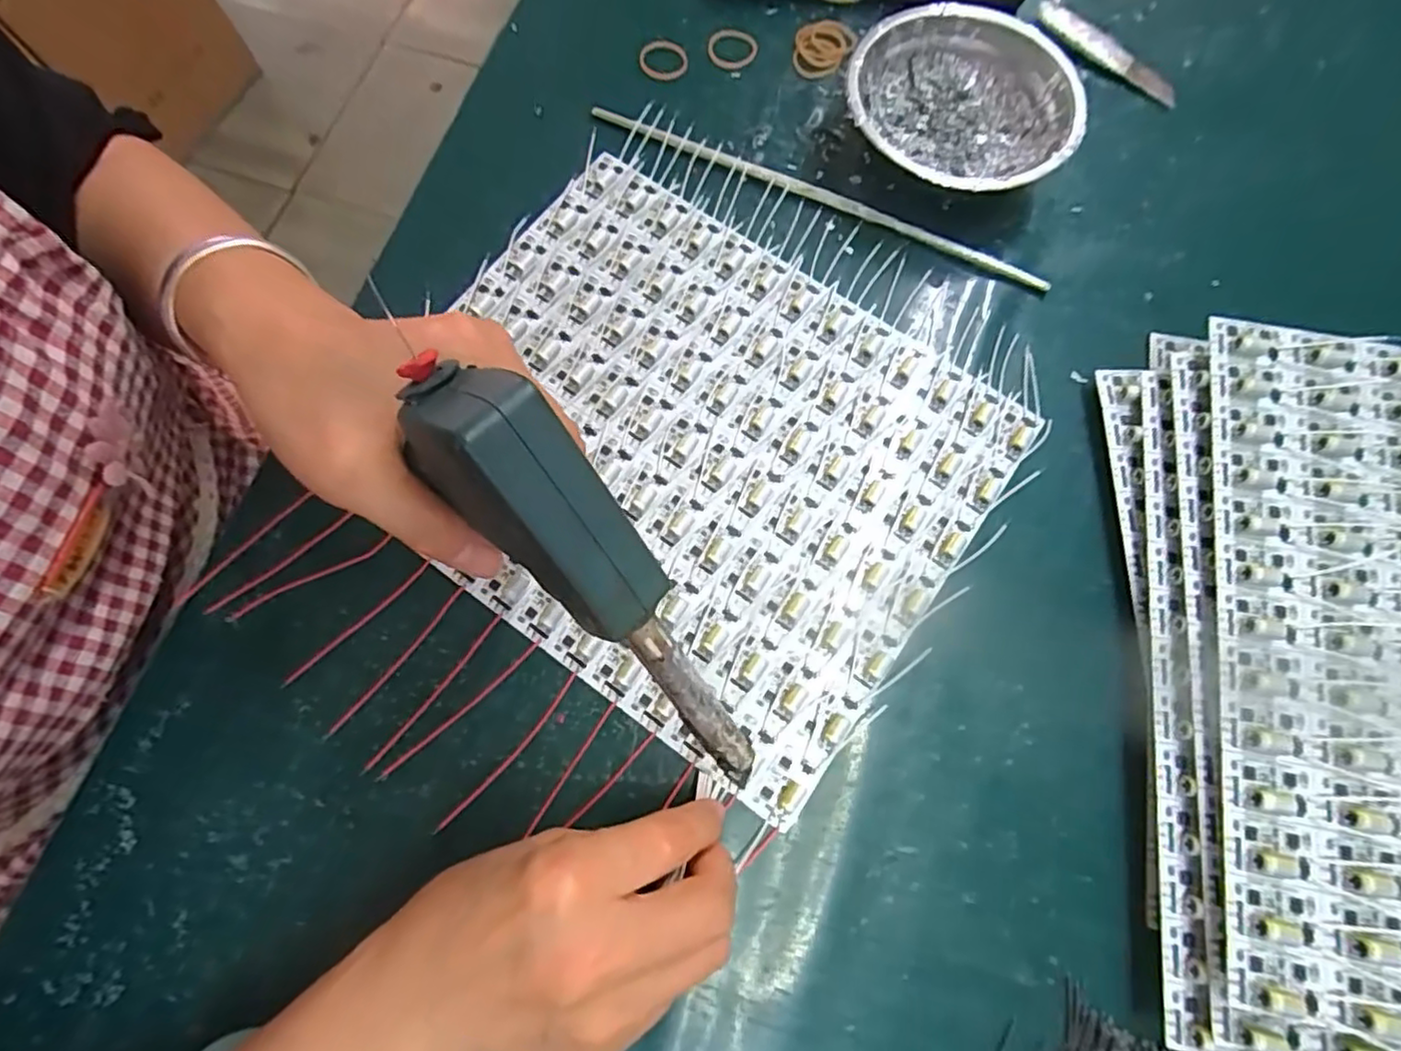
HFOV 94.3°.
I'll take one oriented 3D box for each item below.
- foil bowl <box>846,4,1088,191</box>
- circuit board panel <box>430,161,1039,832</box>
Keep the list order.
[{"bbox_3d":[0.147,-0.235,0.375,0.124,0.043,0.120,0,74,-2],"label":"foil bowl"},{"bbox_3d":[-0.009,-0.039,0.330,0.284,0.010,0.240,35,76,8],"label":"circuit board panel"}]

